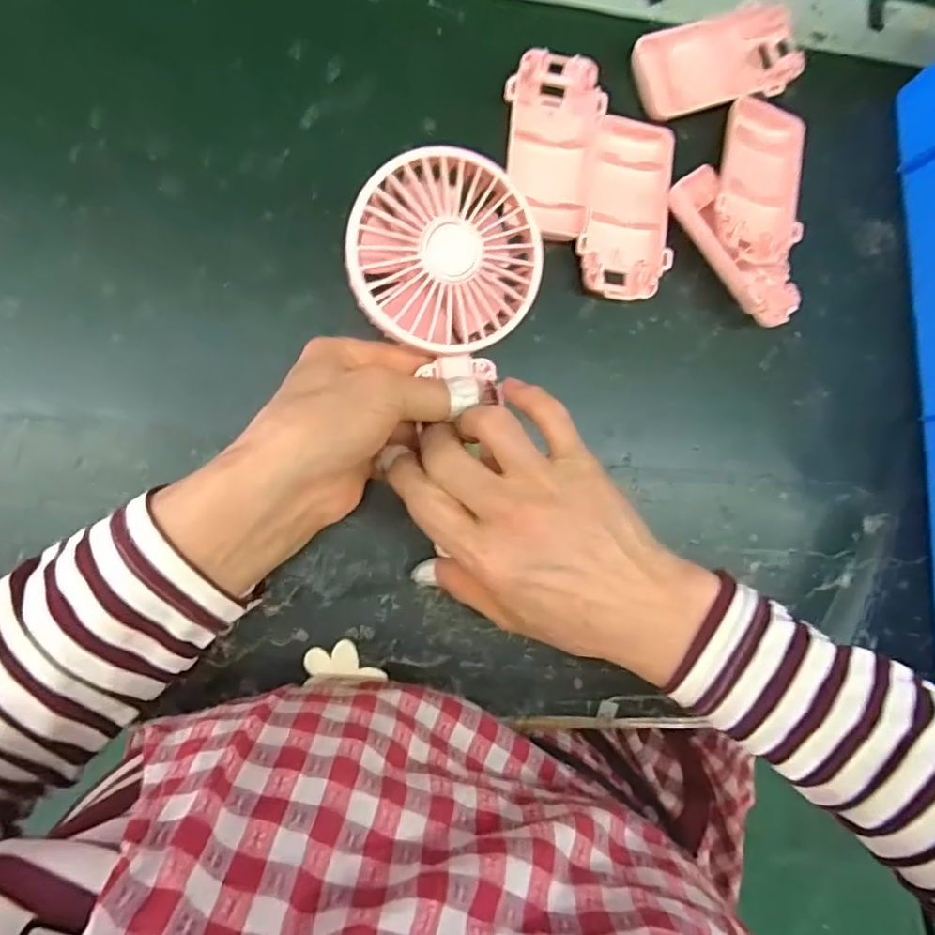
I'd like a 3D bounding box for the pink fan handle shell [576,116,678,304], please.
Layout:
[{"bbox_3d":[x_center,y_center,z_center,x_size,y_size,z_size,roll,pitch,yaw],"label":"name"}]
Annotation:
[{"bbox_3d":[0.086,-0.142,0.329,0.049,0.015,0.098,4,89,-9],"label":"pink fan handle shell"}]

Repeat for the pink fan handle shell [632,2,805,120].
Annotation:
[{"bbox_3d":[0.142,-0.231,0.340,0.095,0.012,0.049,-19,92,-9],"label":"pink fan handle shell"}]

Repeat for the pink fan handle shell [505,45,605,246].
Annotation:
[{"bbox_3d":[0.044,-0.172,0.322,0.050,0.014,0.095,6,88,-9],"label":"pink fan handle shell"}]

